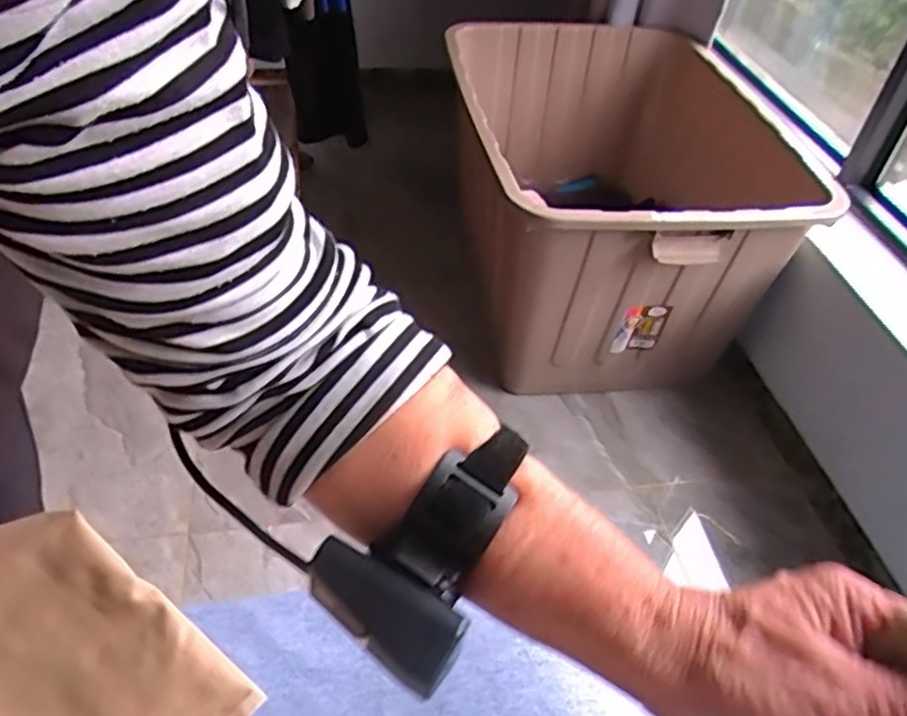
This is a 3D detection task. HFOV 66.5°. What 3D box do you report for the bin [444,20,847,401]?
[{"bbox_3d":[0.319,-0.327,1.457,0.613,0.473,0.772,-4,46,-10],"label":"bin"}]

